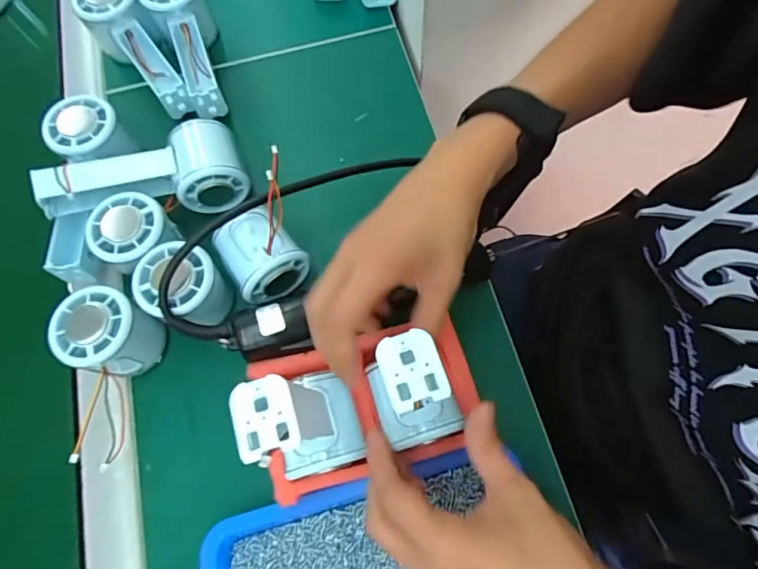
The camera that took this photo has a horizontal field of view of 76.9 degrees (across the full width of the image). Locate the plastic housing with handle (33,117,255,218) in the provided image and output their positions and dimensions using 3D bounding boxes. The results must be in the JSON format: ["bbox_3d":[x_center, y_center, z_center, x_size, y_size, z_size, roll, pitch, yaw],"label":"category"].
[{"bbox_3d":[-0.188,-0.093,0.390,0.147,0.058,0.062,-14,70,-2],"label":"plastic housing with handle"}]

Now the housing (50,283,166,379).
[{"bbox_3d":[-0.200,0.037,0.355,0.055,0.060,0.055,-1,70,2],"label":"housing"}]

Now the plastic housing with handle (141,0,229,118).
[{"bbox_3d":[-0.182,-0.227,0.460,0.055,0.065,0.159,-17,83,-3],"label":"plastic housing with handle"}]

